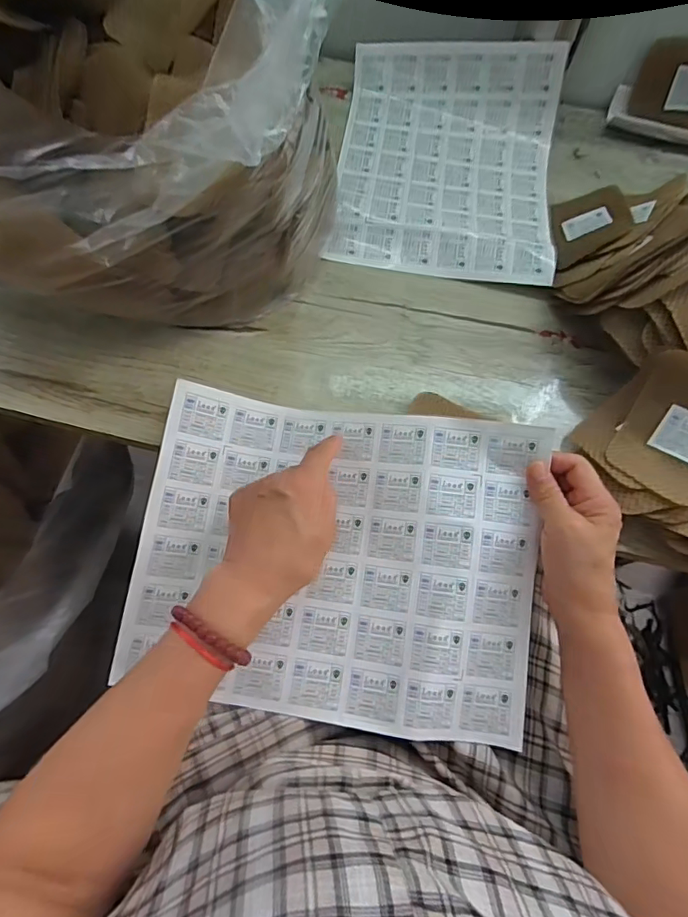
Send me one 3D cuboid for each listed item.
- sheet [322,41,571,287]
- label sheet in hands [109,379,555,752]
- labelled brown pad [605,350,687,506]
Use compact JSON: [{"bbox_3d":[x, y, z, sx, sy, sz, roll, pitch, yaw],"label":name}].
[{"bbox_3d":[0.120,-0.354,0.592,0.250,0.062,0.313,9,67,1],"label":"sheet"},{"bbox_3d":[-0.004,0.077,0.419,0.315,0.077,0.245,12,67,2],"label":"label sheet in hands"},{"bbox_3d":[0.286,-0.026,0.429,0.096,0.030,0.114,33,103,32],"label":"labelled brown pad"}]

